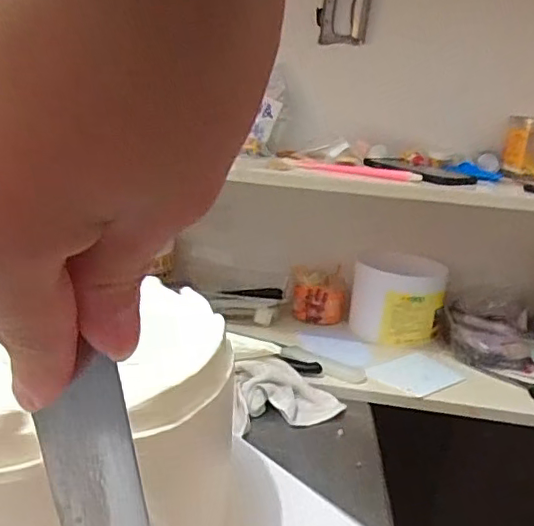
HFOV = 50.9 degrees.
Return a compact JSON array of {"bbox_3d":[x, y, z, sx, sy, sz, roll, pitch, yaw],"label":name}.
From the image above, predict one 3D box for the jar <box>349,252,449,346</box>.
[{"bbox_3d":[0.215,0.059,0.928,0.143,0.112,0.153,8,16,11],"label":"jar"}]

